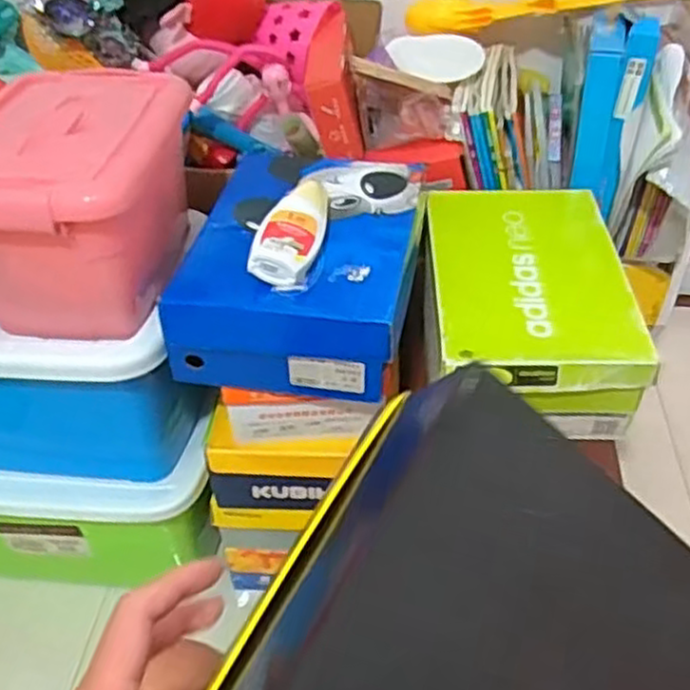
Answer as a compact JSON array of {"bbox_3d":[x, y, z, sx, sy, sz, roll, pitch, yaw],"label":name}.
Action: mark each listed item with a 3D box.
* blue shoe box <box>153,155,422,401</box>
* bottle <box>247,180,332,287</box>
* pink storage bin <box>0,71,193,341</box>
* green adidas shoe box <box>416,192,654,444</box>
[{"bbox_3d":[-0.036,-0.078,0.755,0.203,0.107,0.261,5,43,9],"label":"blue shoe box"},{"bbox_3d":[-0.047,-0.113,0.701,0.052,0.040,0.149,4,42,7],"label":"bottle"},{"bbox_3d":[-0.255,-0.135,0.715,0.184,0.171,0.241,2,42,5],"label":"pink storage bin"},{"bbox_3d":[0.183,-0.043,0.784,0.197,0.101,0.298,-1,42,2],"label":"green adidas shoe box"}]

